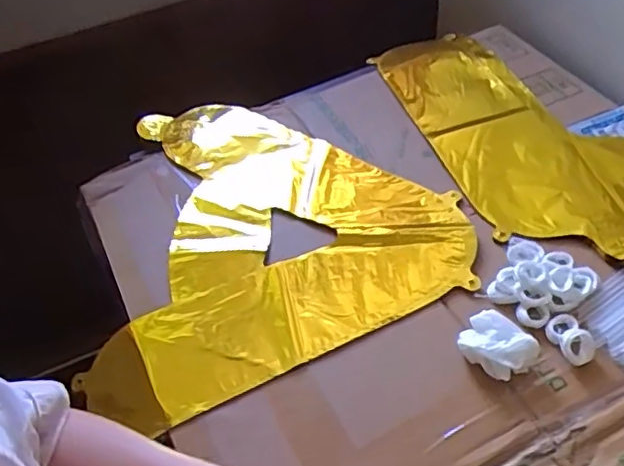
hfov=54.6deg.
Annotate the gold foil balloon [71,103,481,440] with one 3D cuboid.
[{"bbox_3d":[-0.072,-0.009,0.616,0.355,0.045,0.358,-22,51,-12],"label":"gold foil balloon"}]

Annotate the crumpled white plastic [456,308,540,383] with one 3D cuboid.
[{"bbox_3d":[0.146,0.089,0.474,0.055,0.020,0.043,34,61,29],"label":"crumpled white plastic"}]

